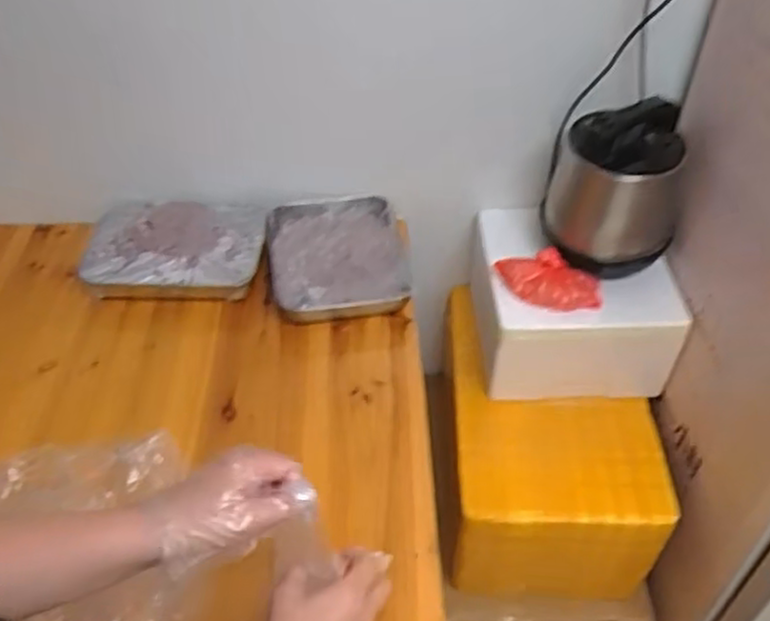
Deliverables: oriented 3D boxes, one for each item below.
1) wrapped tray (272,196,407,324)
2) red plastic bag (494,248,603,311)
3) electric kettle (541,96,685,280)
[{"bbox_3d":[-0.073,-0.091,1.104,0.209,0.049,0.261,-4,45,-5],"label":"wrapped tray"},{"bbox_3d":[0.241,-0.043,1.058,0.155,0.049,0.083,27,50,25],"label":"red plastic bag"},{"bbox_3d":[0.330,-0.162,1.042,0.188,0.236,0.159,14,46,13],"label":"electric kettle"}]

